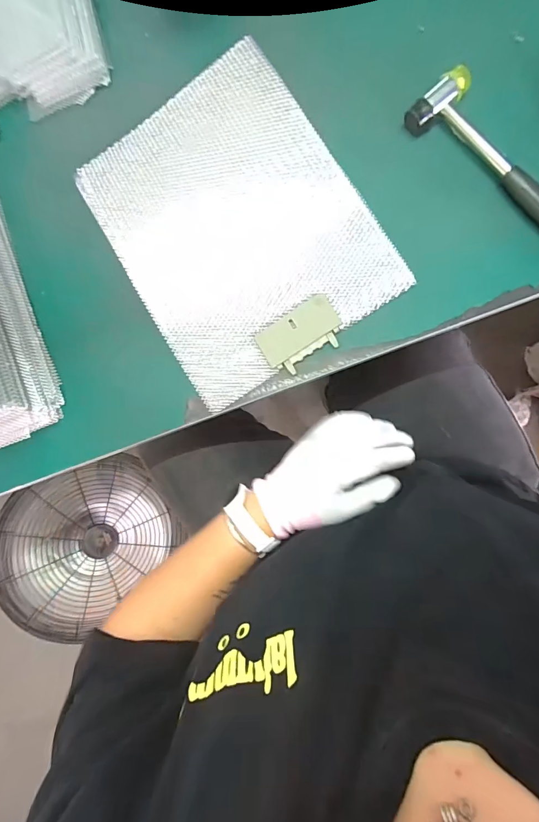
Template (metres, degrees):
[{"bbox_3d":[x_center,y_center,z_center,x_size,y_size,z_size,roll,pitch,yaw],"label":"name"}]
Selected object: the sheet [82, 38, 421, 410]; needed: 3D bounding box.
[{"bbox_3d":[-0.041,-0.201,0.415,0.242,0.013,0.321,-31,85,8],"label":"sheet"}]

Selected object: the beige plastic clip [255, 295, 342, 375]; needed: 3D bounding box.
[{"bbox_3d":[0.033,-0.078,0.402,0.084,0.004,0.054,-31,84,10],"label":"beige plastic clip"}]

